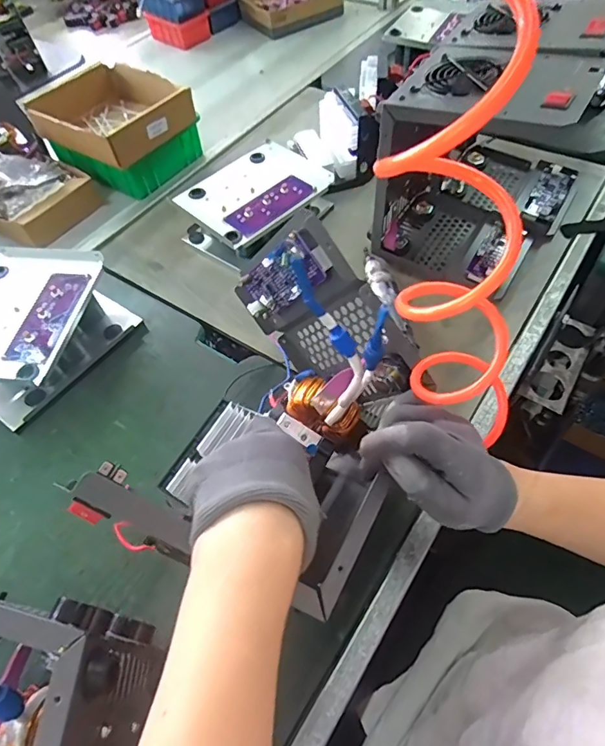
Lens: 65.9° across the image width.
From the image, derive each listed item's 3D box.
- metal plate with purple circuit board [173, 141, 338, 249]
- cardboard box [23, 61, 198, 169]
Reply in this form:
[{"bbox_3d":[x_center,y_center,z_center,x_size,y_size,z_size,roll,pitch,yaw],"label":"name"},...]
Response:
[{"bbox_3d":[-0.069,-0.266,0.673,0.149,0.011,0.198,37,66,25],"label":"metal plate with purple circuit board"},{"bbox_3d":[-0.304,-0.411,0.738,0.220,0.053,0.172,29,62,22],"label":"cardboard box"}]

